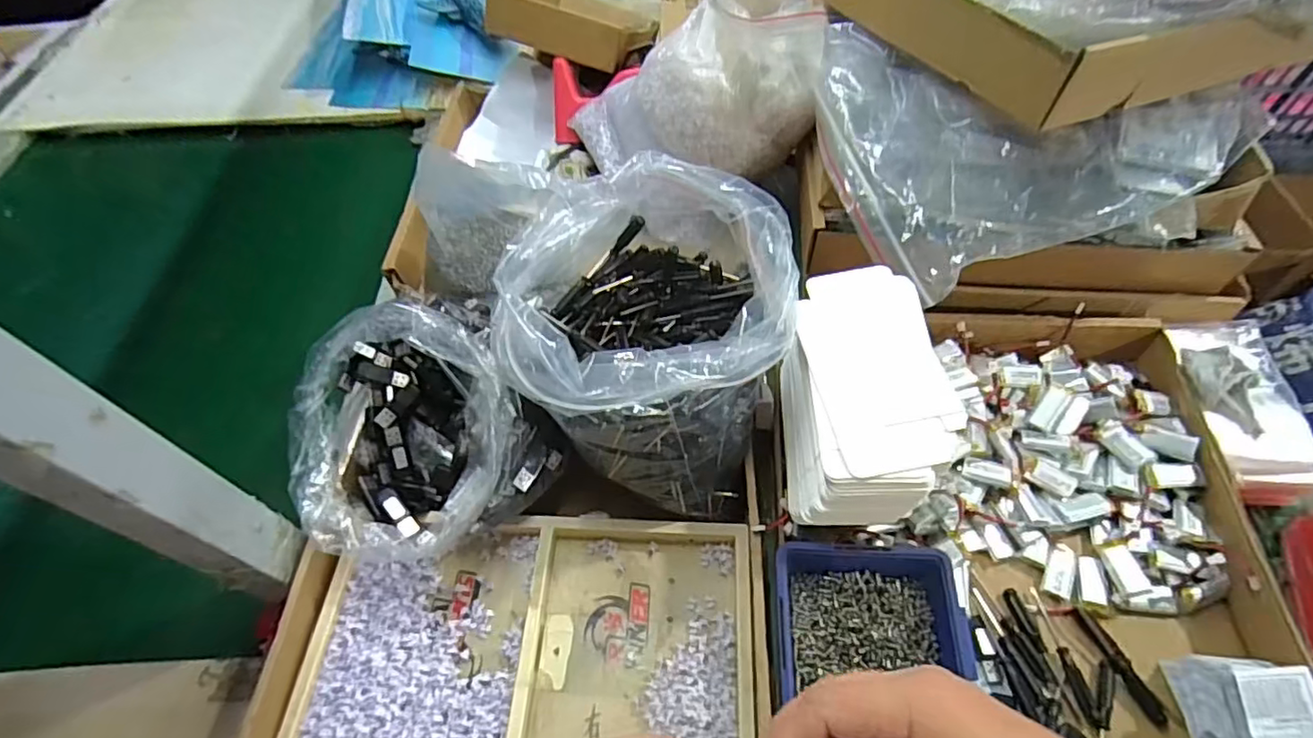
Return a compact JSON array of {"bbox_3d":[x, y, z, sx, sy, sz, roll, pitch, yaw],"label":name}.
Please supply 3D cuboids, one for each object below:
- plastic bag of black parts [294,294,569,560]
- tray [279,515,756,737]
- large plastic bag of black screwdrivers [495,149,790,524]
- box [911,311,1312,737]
[{"bbox_3d":[-0.201,0.043,0.512,0.197,0.135,0.203,-25,58,-14],"label":"plastic bag of black parts"},{"bbox_3d":[-0.092,0.207,0.462,0.322,0.028,0.190,1,56,3],"label":"tray"},{"bbox_3d":[-0.002,-0.034,0.479,0.199,0.177,0.209,24,60,17],"label":"large plastic bag of black screwdrivers"},{"bbox_3d":[0.325,0.117,0.484,0.231,0.061,0.359,3,56,5],"label":"box"}]

